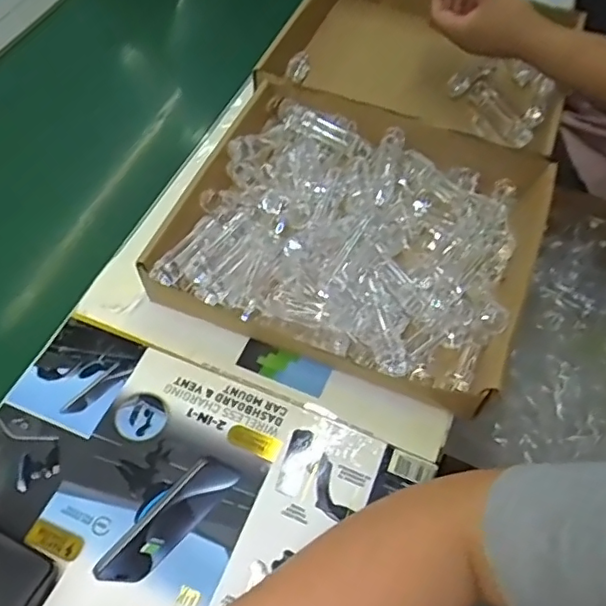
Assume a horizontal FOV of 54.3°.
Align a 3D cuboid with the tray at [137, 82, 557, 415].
[{"bbox_3d":[0.050,-0.072,0.554,0.321,0.064,0.293,18,58,10],"label":"tray"}]

